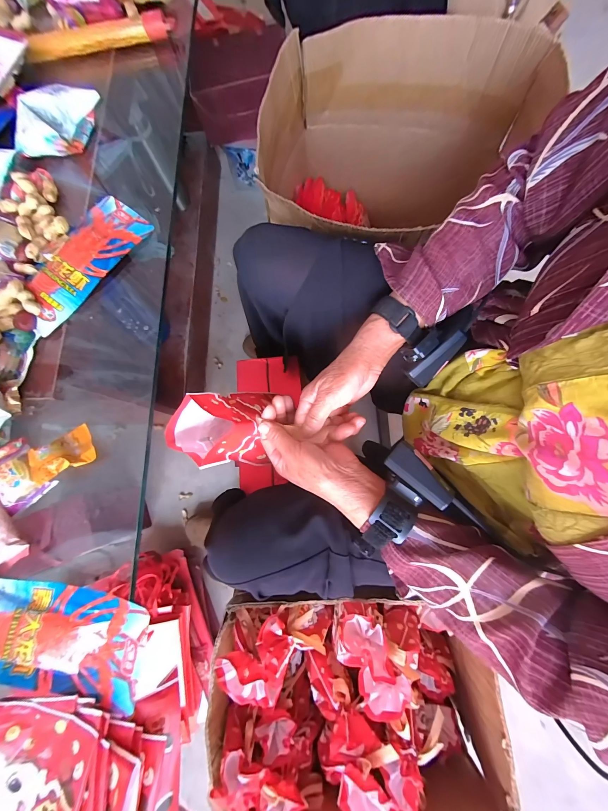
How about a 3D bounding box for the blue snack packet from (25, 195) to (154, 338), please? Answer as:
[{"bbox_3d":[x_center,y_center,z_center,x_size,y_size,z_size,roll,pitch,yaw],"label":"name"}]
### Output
[{"bbox_3d":[-0.288,-0.186,0.352,0.087,0.016,0.190,37,84,11],"label":"blue snack packet"}]

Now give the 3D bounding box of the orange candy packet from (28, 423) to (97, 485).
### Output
[{"bbox_3d":[-0.267,0.054,0.302,0.061,0.023,0.044,-31,77,-1],"label":"orange candy packet"}]

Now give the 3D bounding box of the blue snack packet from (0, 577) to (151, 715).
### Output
[{"bbox_3d":[-0.249,0.224,0.270,0.190,0.015,0.092,9,79,7],"label":"blue snack packet"}]

